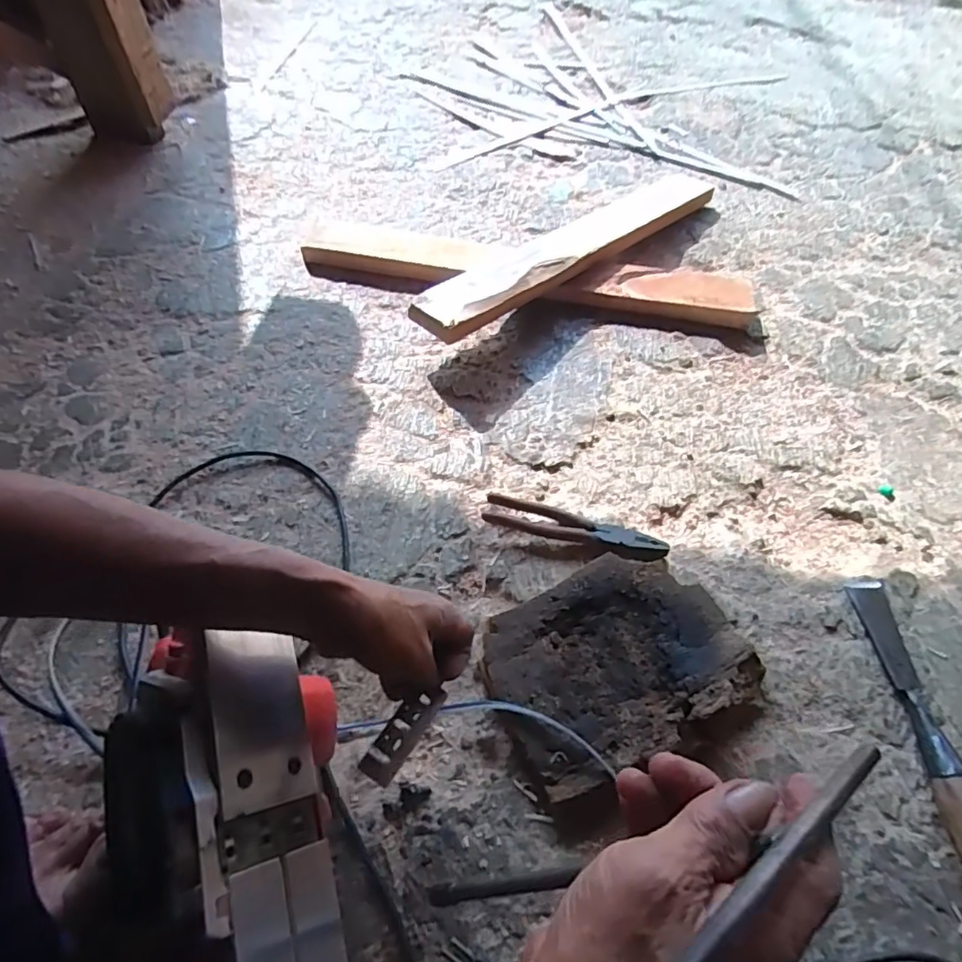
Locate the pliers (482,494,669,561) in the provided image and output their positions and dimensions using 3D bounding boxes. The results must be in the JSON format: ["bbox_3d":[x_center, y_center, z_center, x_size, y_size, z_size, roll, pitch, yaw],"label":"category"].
[{"bbox_3d":[0.101,0.051,0.618,0.192,0.033,0.048,18,55,9],"label":"pliers"}]

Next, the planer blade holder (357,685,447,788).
[{"bbox_3d":[-0.054,0.179,0.410,0.026,0.007,0.078,32,44,18],"label":"planer blade holder"}]

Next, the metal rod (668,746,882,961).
[{"bbox_3d":[0.118,0.140,0.217,0.192,0.008,0.010,-5,50,-41],"label":"metal rod"}]

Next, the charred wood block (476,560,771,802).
[{"bbox_3d":[0.123,0.166,0.529,0.230,0.041,0.170,-21,58,-19],"label":"charred wood block"}]

